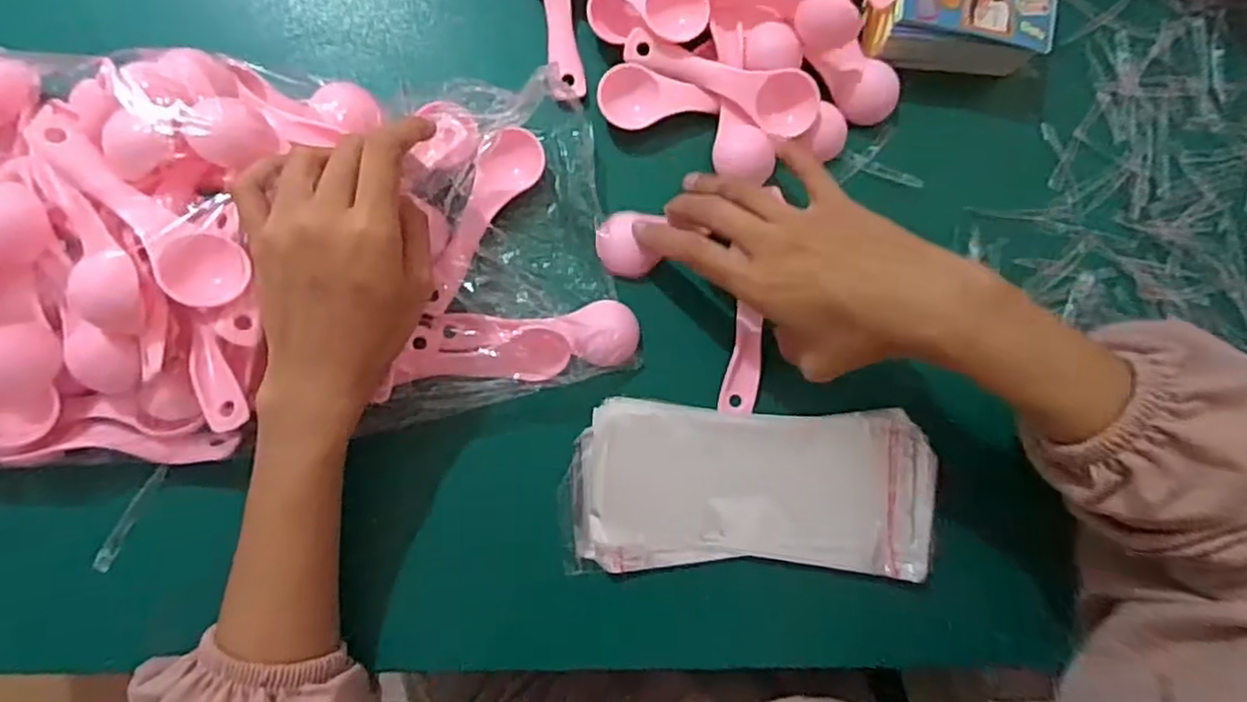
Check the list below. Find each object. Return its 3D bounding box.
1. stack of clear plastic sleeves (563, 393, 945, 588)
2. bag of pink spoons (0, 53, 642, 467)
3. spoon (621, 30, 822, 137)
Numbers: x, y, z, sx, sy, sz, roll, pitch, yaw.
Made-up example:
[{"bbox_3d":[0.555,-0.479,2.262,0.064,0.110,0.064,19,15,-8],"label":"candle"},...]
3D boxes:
[{"bbox_3d":[0.071,0.077,0.370,0.194,0.023,0.089,3,87,-6],"label":"stack of clear plastic sleeves"},{"bbox_3d":[-0.197,-0.057,0.329,0.384,0.068,0.200,-6,84,-13],"label":"bag of pink spoons"},{"bbox_3d":[0.056,-0.154,0.378,0.113,0.016,0.031,20,86,-5],"label":"spoon"}]

